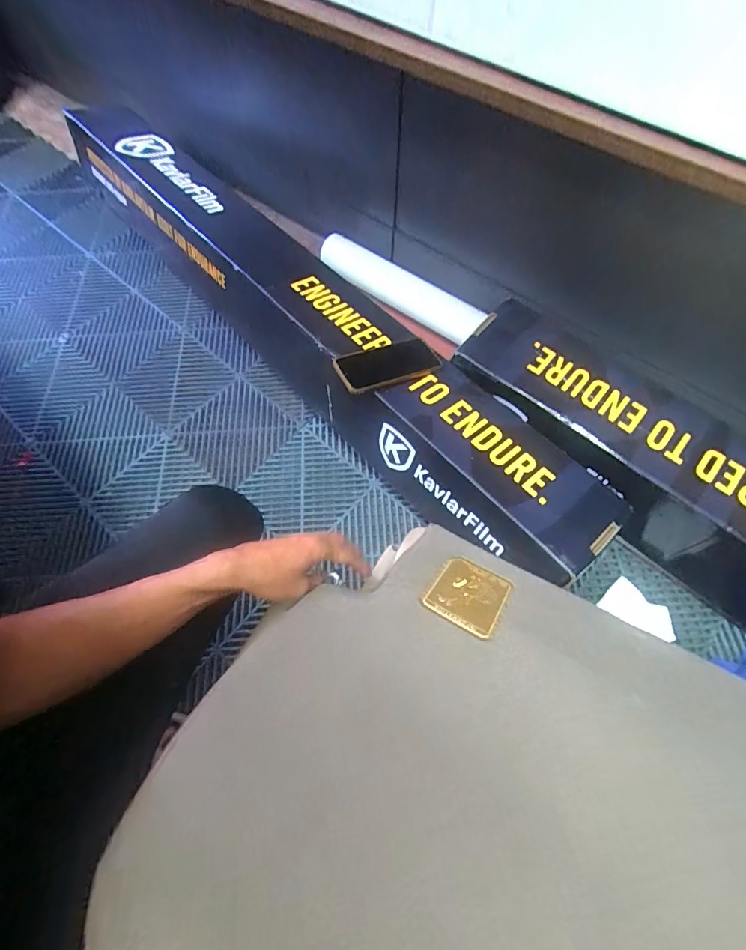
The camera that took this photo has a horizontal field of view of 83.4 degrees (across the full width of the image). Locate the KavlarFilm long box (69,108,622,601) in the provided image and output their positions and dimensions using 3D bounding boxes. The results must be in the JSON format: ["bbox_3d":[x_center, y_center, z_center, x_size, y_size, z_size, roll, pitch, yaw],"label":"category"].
[{"bbox_3d":[-0.147,-0.325,0.874,0.202,0.223,1.380,-38,70,-16],"label":"KavlarFilm long box"}]

